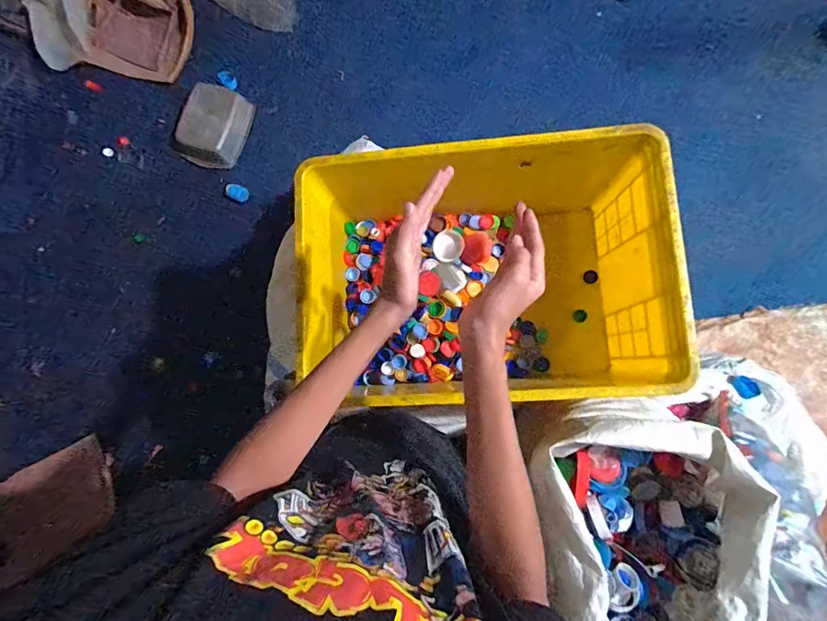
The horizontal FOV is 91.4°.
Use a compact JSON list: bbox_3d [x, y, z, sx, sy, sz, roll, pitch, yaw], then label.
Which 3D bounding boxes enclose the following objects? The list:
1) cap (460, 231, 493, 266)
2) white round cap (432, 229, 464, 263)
[{"bbox_3d":[0.088,-0.087,0.570,0.039,0.025,0.048,12,106,-10],"label":"cap"},{"bbox_3d":[0.046,-0.087,0.546,0.041,0.019,0.041,0,111,0],"label":"white round cap"}]

